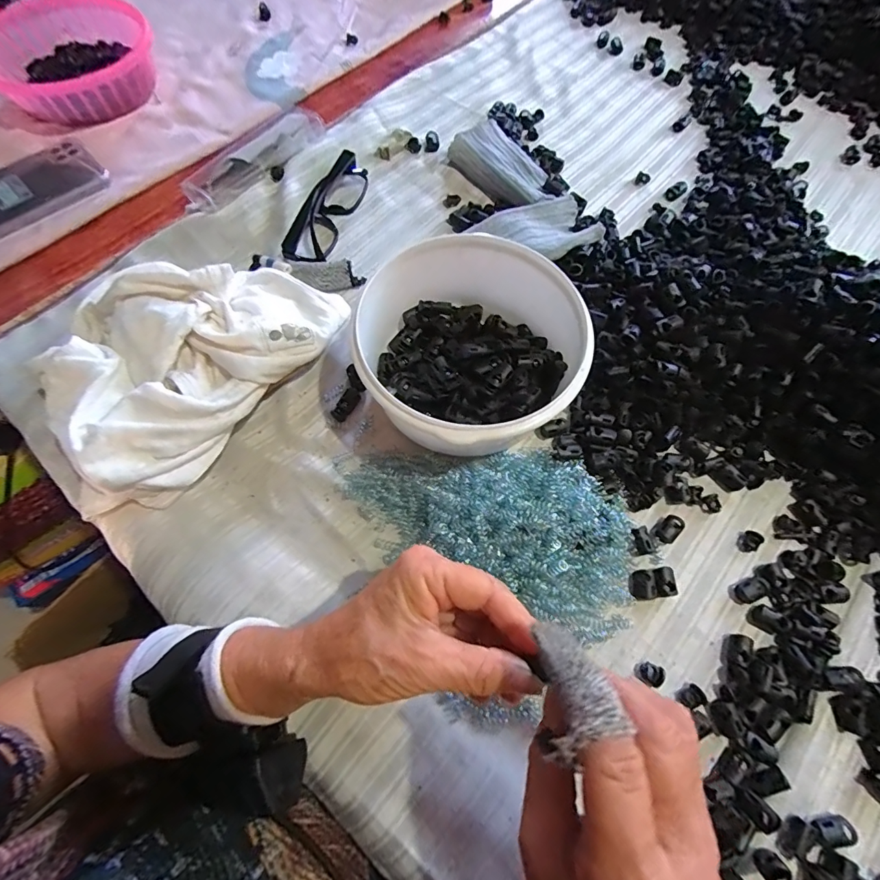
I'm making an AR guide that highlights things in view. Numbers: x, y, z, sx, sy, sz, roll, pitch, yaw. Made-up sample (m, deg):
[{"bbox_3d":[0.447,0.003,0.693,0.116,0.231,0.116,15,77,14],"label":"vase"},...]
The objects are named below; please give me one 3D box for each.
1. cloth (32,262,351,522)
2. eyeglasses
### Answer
[{"bbox_3d":[-0.203,-0.070,0.334,0.169,0.059,0.225,33,70,13],"label":"cloth"},{"bbox_3d":[-0.106,-0.219,0.418,0.034,0.035,0.131,13,67,5],"label":"eyeglasses"}]

